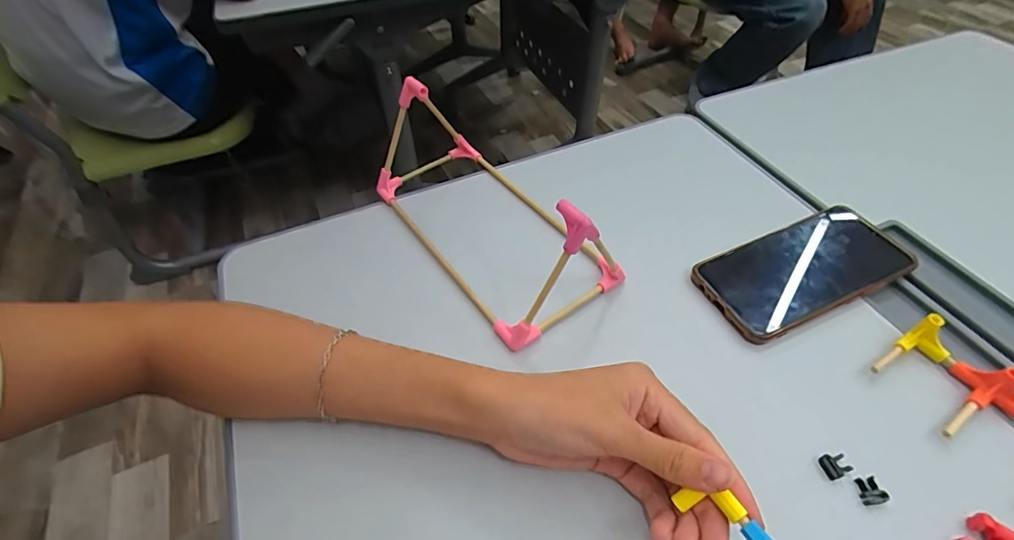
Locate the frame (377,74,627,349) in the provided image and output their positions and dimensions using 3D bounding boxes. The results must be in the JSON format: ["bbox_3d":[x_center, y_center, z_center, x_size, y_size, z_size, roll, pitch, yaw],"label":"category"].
[{"bbox_3d":[-0.017,-0.064,0.375,0.110,0.105,0.236,-28,53,-24],"label":"frame"}]

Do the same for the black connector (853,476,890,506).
[{"bbox_3d":[0.207,0.125,0.263,0.012,0.005,0.014,-5,47,-4],"label":"black connector"}]

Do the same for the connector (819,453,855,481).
[{"bbox_3d":[0.194,0.115,0.274,0.013,0.006,0.013,-11,47,-11],"label":"connector"}]

